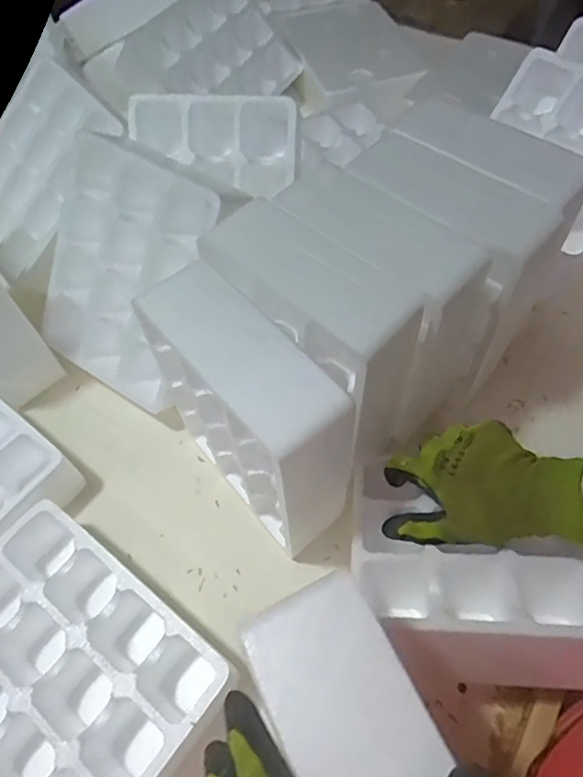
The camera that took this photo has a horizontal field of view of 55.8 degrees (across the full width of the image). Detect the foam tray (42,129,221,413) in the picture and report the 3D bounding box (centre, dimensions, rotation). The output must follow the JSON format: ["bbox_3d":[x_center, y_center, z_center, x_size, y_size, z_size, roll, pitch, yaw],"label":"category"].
[{"bbox_3d":[-0.179,-0.116,0.575,0.177,0.243,0.023,26,23,13],"label":"foam tray"}]

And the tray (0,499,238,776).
[{"bbox_3d":[-0.195,0.243,0.475,0.238,0.074,0.182,33,66,19],"label":"tray"}]

